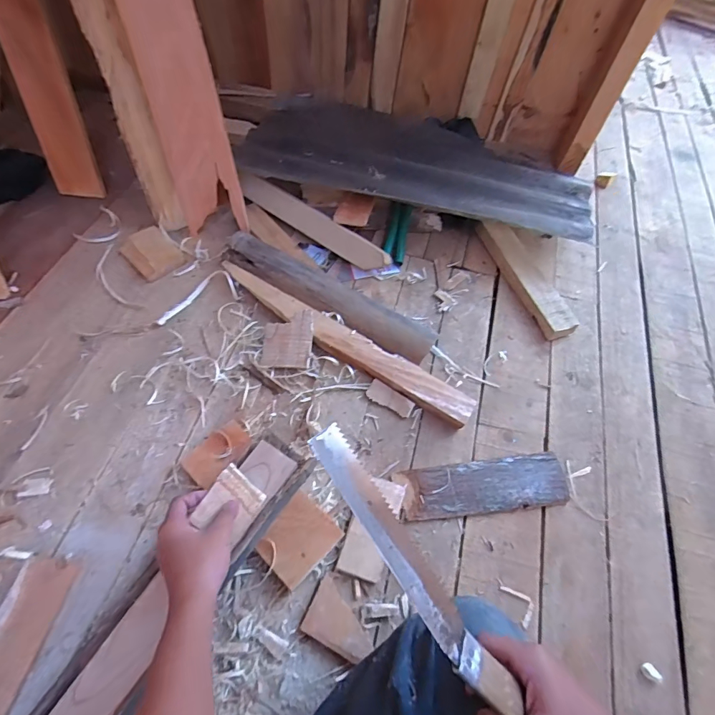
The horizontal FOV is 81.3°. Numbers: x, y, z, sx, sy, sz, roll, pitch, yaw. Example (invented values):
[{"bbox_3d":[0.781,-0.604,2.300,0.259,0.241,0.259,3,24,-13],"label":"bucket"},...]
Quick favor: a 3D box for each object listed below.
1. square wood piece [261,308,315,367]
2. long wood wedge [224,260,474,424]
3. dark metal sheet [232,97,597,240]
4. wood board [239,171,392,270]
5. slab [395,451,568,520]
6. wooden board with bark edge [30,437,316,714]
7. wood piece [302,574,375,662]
[{"bbox_3d":[-0.118,-0.032,0.705,0.083,0.013,0.097,3,73,5],"label":"square wood piece"},{"bbox_3d":[-0.032,-0.032,0.718,0.496,0.035,0.058,30,61,14],"label":"long wood wedge"},{"bbox_3d":[0.128,-0.435,0.912,0.748,0.061,0.348,19,59,7],"label":"dark metal sheet"},{"bbox_3d":[-0.093,-0.273,0.838,0.353,0.052,0.017,34,22,11],"label":"wood board"},{"bbox_3d":[0.185,0.188,0.611,0.239,0.016,0.074,-4,58,-6],"label":"slab"},{"bbox_3d":[-0.214,0.276,0.477,0.093,0.037,0.407,31,67,18],"label":"wooden board with bark edge"},{"bbox_3d":[-0.018,0.328,0.518,0.085,0.013,0.063,26,60,12],"label":"wood piece"}]

